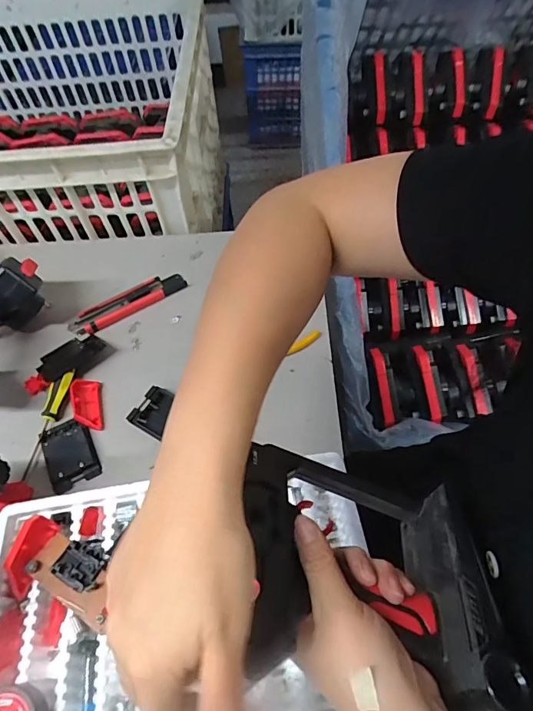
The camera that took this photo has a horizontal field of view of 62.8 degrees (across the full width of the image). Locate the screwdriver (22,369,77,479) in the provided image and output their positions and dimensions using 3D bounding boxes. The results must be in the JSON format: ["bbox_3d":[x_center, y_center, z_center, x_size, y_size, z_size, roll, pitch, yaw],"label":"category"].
[{"bbox_3d":[-0.258,0.076,0.511,0.019,0.021,0.129,9,57,10],"label":"screwdriver"}]

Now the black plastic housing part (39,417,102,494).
[{"bbox_3d":[-0.224,0.108,0.495,0.052,0.012,0.086,-29,59,-15],"label":"black plastic housing part"}]

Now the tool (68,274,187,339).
[{"bbox_3d":[-0.192,-0.073,0.613,0.165,0.019,0.037,-29,59,-15],"label":"tool"}]

